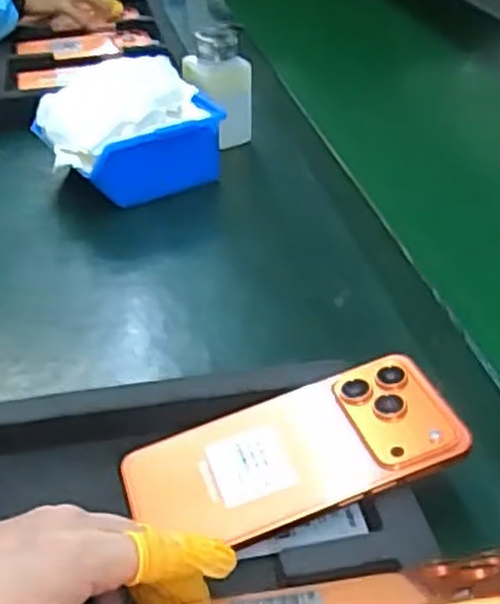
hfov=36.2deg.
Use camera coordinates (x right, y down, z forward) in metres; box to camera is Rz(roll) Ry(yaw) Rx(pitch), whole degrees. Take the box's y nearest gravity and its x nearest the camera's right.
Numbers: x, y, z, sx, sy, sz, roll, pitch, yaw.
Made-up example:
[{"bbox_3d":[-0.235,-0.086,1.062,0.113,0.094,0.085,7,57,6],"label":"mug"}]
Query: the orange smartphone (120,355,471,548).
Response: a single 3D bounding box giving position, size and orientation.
[{"bbox_3d":[0.020,0.075,0.381,0.162,0.008,0.079,-16,36,-4],"label":"orange smartphone"}]

